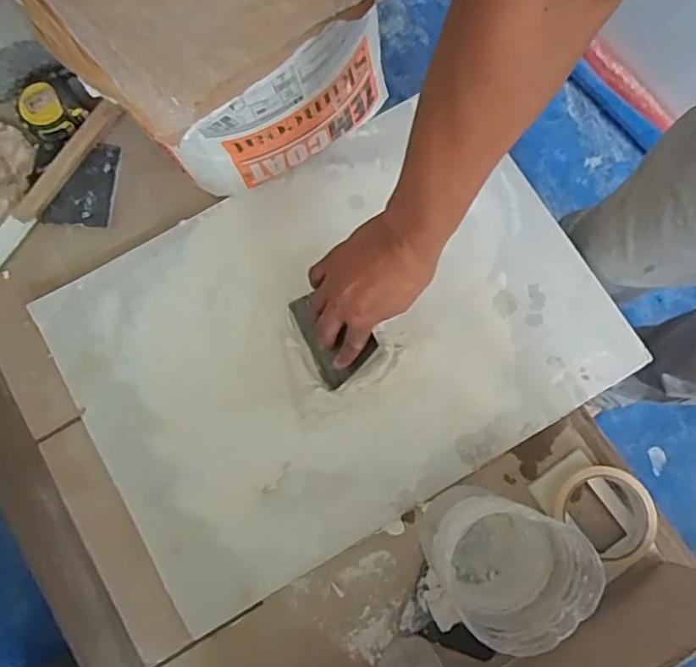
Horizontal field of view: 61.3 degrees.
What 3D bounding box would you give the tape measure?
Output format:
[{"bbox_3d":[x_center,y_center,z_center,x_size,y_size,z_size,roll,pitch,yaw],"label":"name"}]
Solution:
[{"bbox_3d":[-0.349,-0.271,0.704,0.080,0.035,0.071,-40,80,-6],"label":"tape measure"}]

